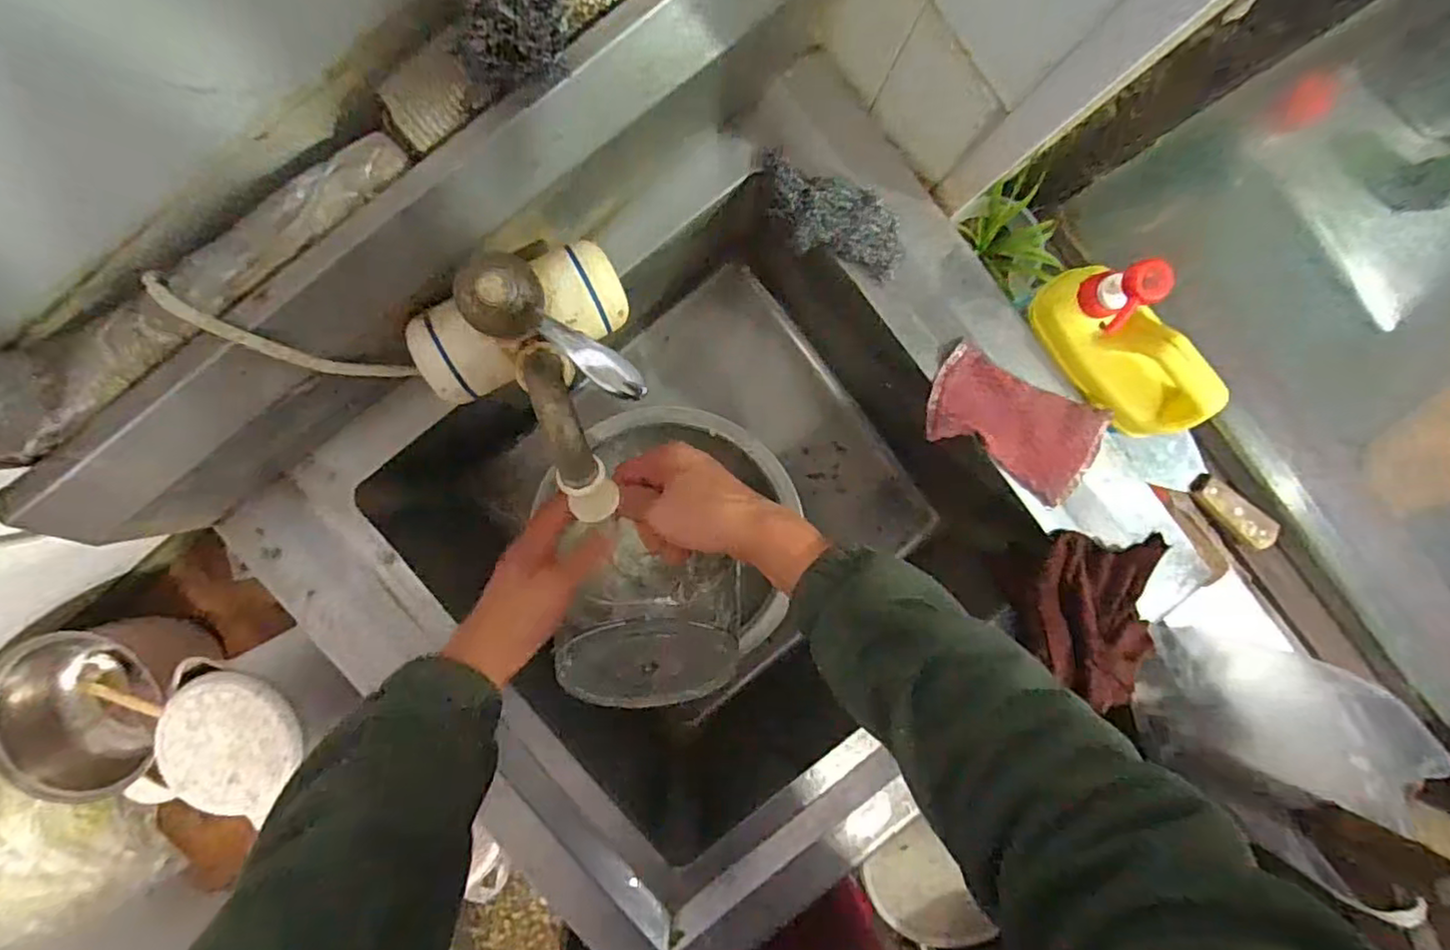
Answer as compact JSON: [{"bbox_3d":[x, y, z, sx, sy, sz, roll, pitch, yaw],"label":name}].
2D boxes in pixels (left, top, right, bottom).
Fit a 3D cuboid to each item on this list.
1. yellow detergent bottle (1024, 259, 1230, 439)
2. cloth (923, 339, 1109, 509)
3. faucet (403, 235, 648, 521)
[{"bbox_3d":[0.302,-0.091,0.469,0.053,0.104,0.143,-37,95,-1],"label":"yellow detergent bottle"},{"bbox_3d":[0.233,-0.039,0.522,0.138,0.011,0.081,26,112,4],"label":"cloth"},{"bbox_3d":[-0.117,-0.052,0.386,0.137,0.103,0.171,-17,94,-3],"label":"faucet"}]

